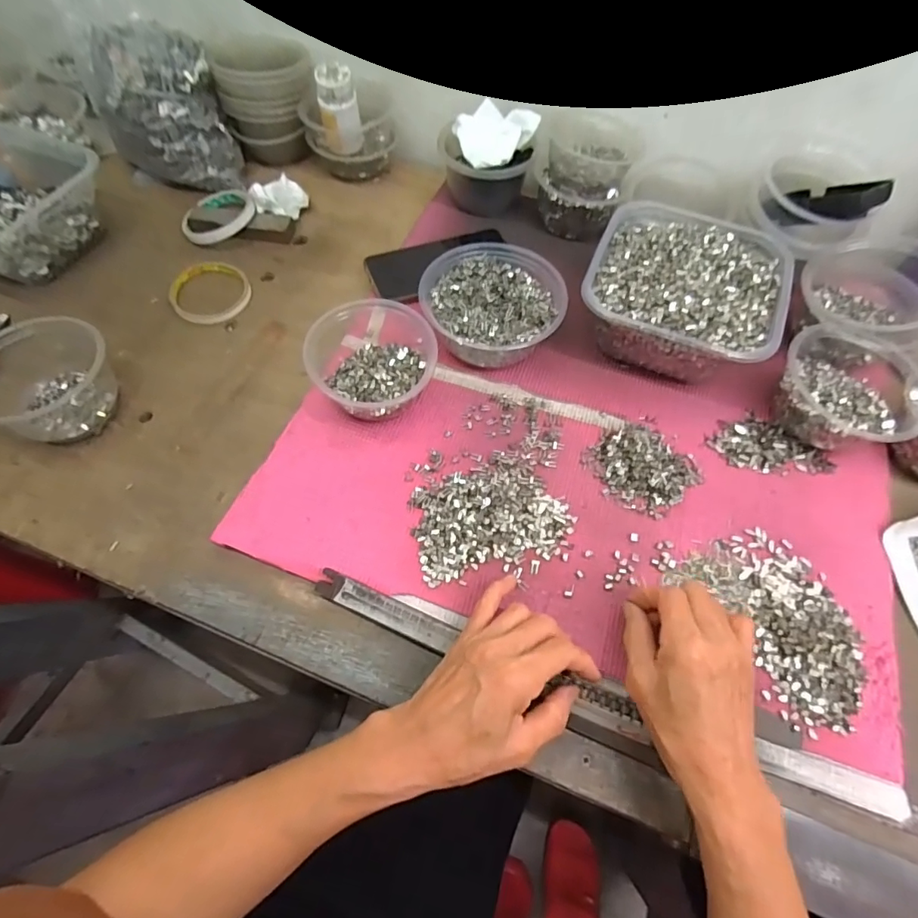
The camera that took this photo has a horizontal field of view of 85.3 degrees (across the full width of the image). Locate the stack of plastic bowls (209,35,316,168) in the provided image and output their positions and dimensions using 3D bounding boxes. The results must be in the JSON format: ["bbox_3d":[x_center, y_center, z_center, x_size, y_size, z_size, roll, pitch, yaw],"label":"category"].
[{"bbox_3d":[-0.235,-0.449,0.626,0.111,0.106,0.094,-9,62,-7],"label":"stack of plastic bowls"}]

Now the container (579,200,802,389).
[{"bbox_3d":[0.214,-0.161,0.488,0.168,0.079,0.173,22,62,10],"label":"container"}]

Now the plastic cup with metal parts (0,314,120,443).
[{"bbox_3d":[-0.374,-0.071,0.449,0.111,0.063,0.111,0,63,0],"label":"plastic cup with metal parts"}]

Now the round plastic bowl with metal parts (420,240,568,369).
[{"bbox_3d":[0.031,-0.148,0.494,0.126,0.057,0.132,1,61,-2],"label":"round plastic bowl with metal parts"}]

